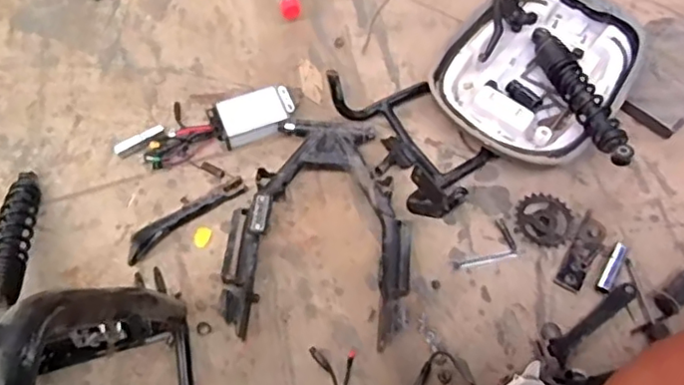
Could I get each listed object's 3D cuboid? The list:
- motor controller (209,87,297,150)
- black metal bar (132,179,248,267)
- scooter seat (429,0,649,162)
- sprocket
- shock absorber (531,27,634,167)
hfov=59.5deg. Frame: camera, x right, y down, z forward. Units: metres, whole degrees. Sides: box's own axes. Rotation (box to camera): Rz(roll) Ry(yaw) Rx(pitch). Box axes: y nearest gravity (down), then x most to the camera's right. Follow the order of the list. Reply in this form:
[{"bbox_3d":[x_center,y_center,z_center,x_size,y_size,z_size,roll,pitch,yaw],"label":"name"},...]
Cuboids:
[{"bbox_3d":[-0.137,-0.118,0.933,0.129,0.040,0.078,-17,65,-10],"label":"motor controller"},{"bbox_3d":[-0.222,0.034,0.854,0.190,0.033,0.030,-35,70,-17],"label":"black metal bar"},{"bbox_3d":[0.327,-0.193,0.943,0.291,0.092,0.372,36,68,15],"label":"scooter seat"},{"bbox_3d":[0.289,0.040,0.862,0.082,0.019,0.081,1,64,-1],"label":"sprocket"},{"bbox_3d":[0.352,-0.150,0.887,0.052,0.040,0.283,-11,53,-7],"label":"shock absorber"}]

